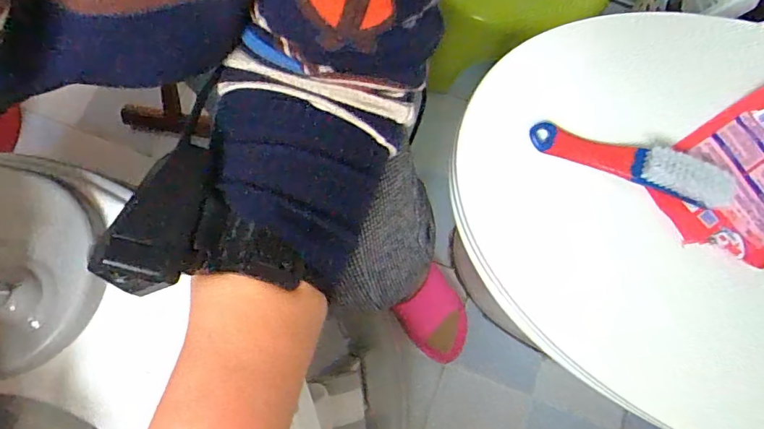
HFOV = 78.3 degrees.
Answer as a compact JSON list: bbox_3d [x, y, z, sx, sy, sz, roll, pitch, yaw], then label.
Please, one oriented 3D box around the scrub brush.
[{"bbox_3d":[0.201,-0.038,0.371,0.161,0.028,0.035,12,78,2],"label":"scrub brush"}]

